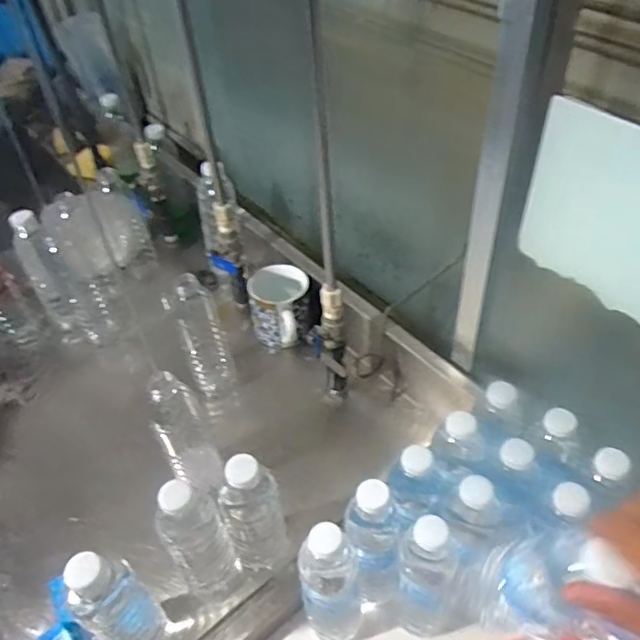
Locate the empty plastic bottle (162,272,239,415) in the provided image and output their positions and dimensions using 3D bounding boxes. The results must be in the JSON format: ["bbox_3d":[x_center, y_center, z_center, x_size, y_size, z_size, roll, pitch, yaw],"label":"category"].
[{"bbox_3d":[-0.164,0.040,0.840,0.067,0.234,0.056,-15,46,-10],"label":"empty plastic bottle"}]

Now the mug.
[{"bbox_3d":[-0.063,-0.014,0.913,0.096,0.107,0.088,-2,45,2],"label":"mug"}]

